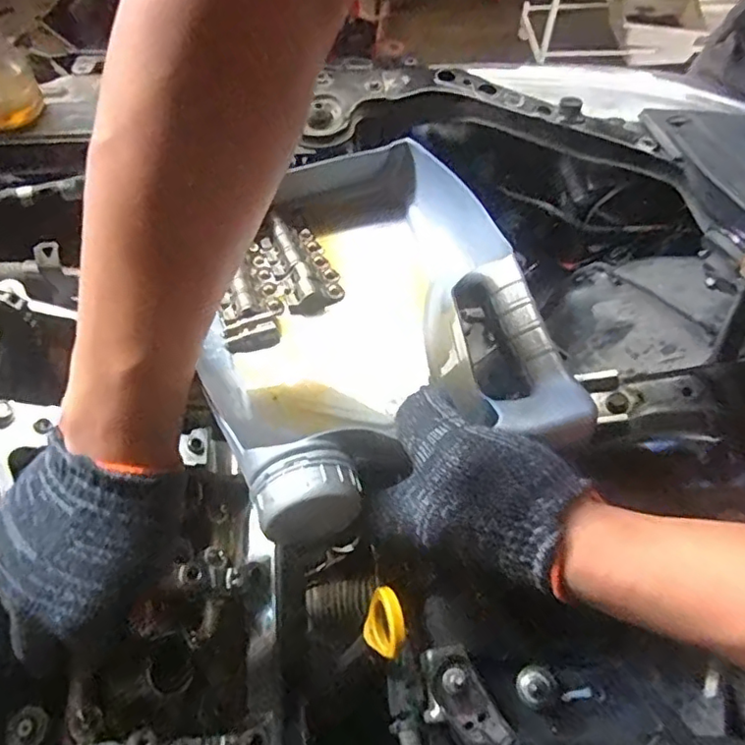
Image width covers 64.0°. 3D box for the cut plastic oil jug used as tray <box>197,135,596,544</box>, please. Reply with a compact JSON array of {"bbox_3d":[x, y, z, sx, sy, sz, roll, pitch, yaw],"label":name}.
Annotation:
[{"bbox_3d":[-0.011,-0.049,0.391,0.187,0.092,0.280,-15,60,-11],"label":"cut plastic oil jug used as tray"}]

